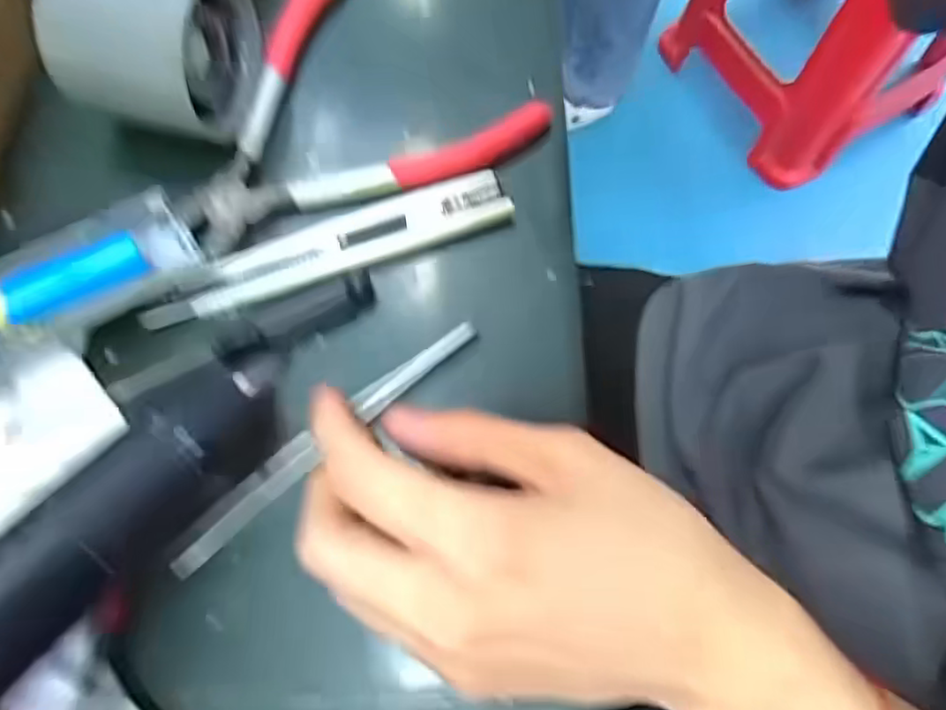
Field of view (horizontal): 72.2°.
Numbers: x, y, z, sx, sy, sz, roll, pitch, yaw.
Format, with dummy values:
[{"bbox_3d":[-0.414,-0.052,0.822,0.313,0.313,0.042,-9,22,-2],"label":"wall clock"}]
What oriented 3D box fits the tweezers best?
[{"bbox_3d":[-0.050,0.029,0.223,0.126,0.004,0.012,-38,76,-8],"label":"tweezers"}]

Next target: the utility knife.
[{"bbox_3d":[-0.055,-0.041,0.244,0.137,0.006,0.024,-17,74,-4],"label":"utility knife"}]

